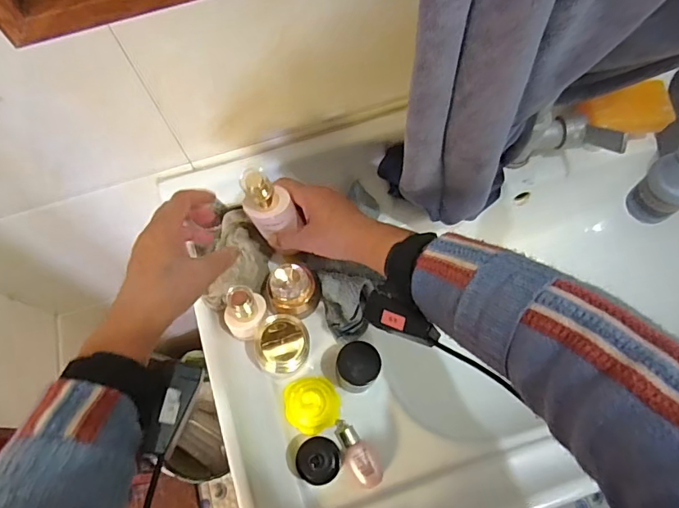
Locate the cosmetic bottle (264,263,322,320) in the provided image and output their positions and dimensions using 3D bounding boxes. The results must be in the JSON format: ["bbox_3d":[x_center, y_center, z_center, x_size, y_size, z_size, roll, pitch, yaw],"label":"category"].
[{"bbox_3d":[-0.053,0.045,0.558,0.063,0.054,0.057,-25,70,-7],"label":"cosmetic bottle"}]

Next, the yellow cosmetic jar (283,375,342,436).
[{"bbox_3d":[-0.031,0.172,0.544,0.062,0.034,0.060,-1,69,2],"label":"yellow cosmetic jar"}]

